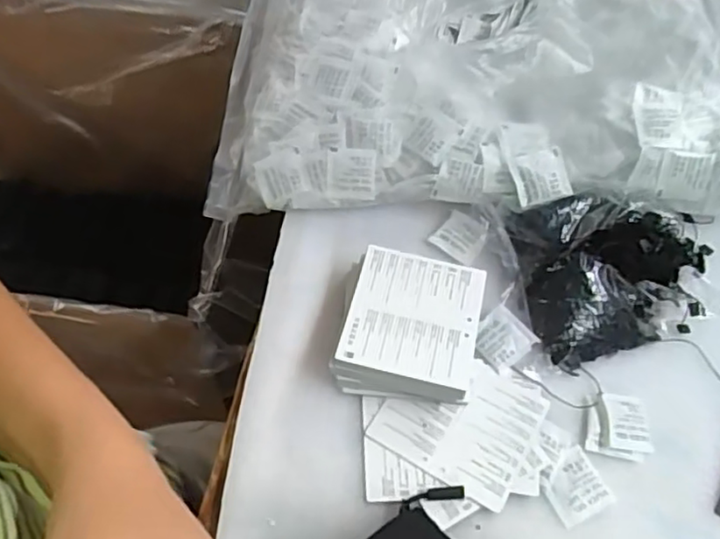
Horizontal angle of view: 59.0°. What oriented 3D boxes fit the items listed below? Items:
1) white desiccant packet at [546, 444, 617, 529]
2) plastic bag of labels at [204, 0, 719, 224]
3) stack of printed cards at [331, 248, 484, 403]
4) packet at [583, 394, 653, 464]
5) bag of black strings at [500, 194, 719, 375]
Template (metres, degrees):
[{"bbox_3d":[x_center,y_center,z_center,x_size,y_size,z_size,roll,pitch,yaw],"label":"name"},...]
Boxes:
[{"bbox_3d":[0.141,0.142,0.418,0.041,0.004,0.040,-23,61,-18],"label":"white desiccant packet"},{"bbox_3d":[0.106,-0.206,0.602,0.451,0.074,0.360,5,56,-1],"label":"plastic bag of labels"},{"bbox_3d":[0.035,0.039,0.458,0.097,0.036,0.103,9,56,2],"label":"stack of printed cards"},{"bbox_3d":[0.180,0.108,0.441,0.045,0.005,0.045,10,56,3],"label":"packet"},{"bbox_3d":[0.199,0.000,0.486,0.148,0.052,0.123,-7,57,-9],"label":"bag of black strings"}]

